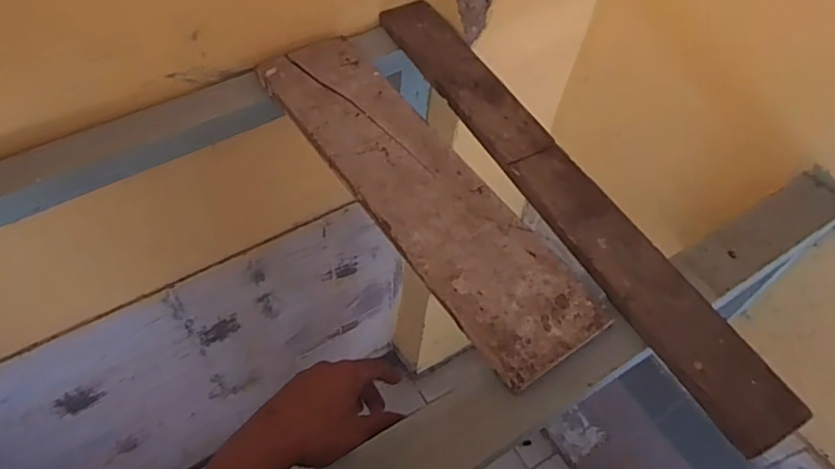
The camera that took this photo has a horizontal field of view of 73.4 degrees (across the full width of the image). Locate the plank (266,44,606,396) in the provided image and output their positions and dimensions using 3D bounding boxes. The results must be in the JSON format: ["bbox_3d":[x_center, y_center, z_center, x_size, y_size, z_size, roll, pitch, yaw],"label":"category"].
[{"bbox_3d":[-0.006,-0.060,0.596,0.121,0.016,0.477,-28,61,-23],"label":"plank"}]

